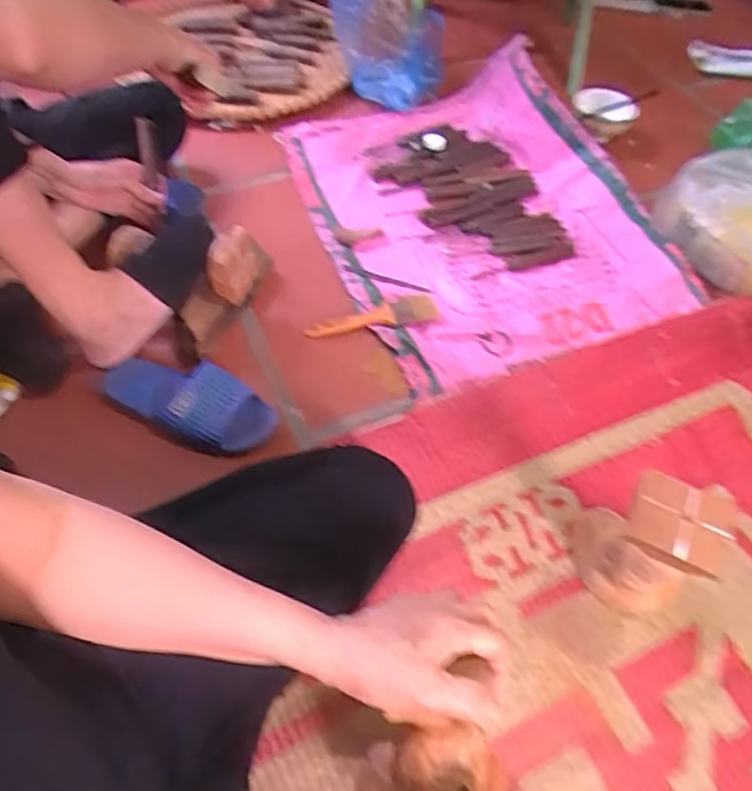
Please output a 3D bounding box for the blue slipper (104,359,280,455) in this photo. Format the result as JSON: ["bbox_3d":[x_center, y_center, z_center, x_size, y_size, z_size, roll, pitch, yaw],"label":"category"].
[{"bbox_3d":[-0.226,0.007,0.746,0.211,0.053,0.089,23,56,15],"label":"blue slipper"}]

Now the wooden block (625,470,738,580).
[{"bbox_3d":[0.258,0.107,0.520,0.077,0.022,0.072,19,55,12],"label":"wooden block"}]

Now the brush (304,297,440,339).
[{"bbox_3d":[-0.005,-0.107,0.839,0.180,0.010,0.046,-10,54,-9],"label":"brush"}]

